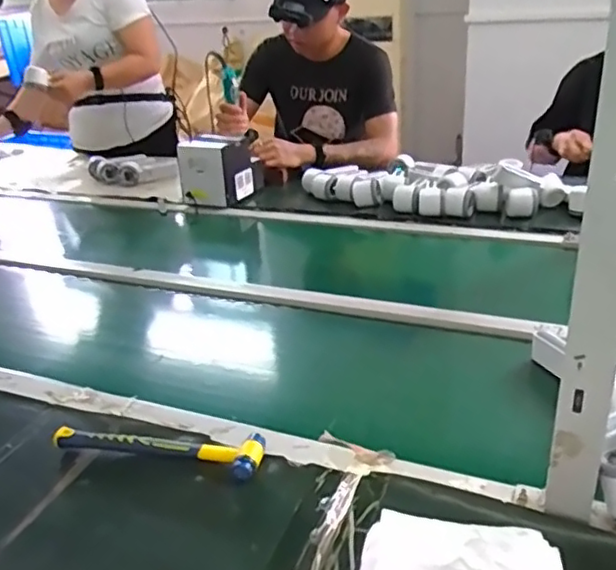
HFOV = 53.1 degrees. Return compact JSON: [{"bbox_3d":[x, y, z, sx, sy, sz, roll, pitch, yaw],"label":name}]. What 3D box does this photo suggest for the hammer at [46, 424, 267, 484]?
[{"bbox_3d":[-0.166,0.179,0.700,0.239,0.029,0.059,4,28,16],"label":"hammer"}]

